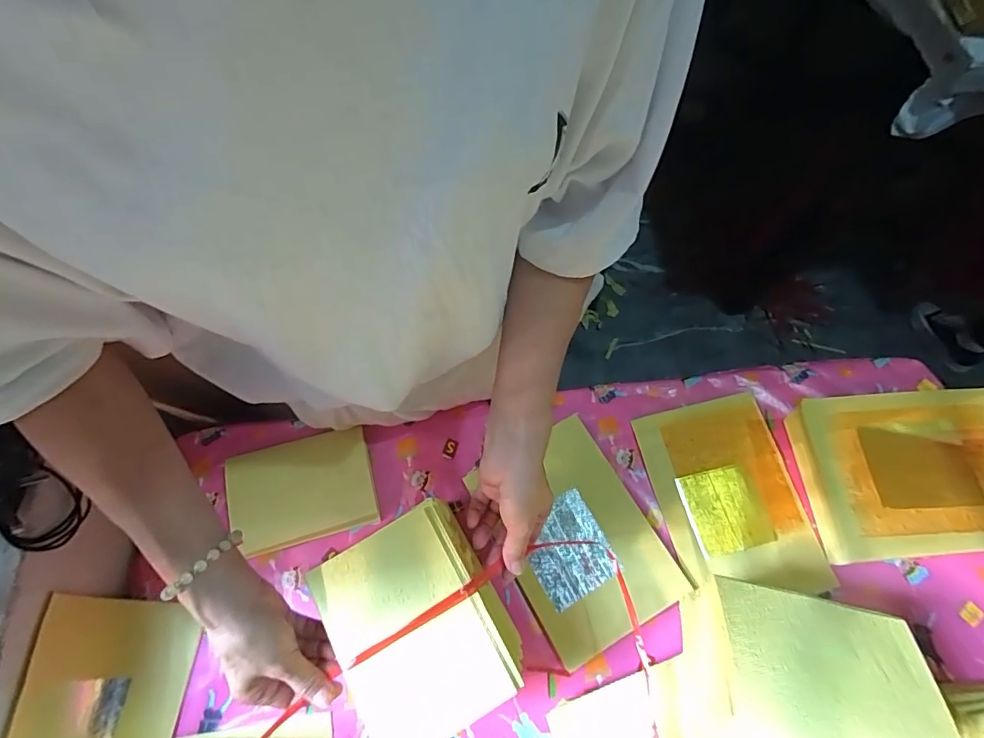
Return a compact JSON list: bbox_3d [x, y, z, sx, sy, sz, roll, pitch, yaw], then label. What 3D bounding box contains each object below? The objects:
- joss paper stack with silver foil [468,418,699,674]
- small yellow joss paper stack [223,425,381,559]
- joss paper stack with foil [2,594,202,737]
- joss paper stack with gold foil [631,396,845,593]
[{"bbox_3d":[0.091,0.182,0.539,0.160,0.019,0.222,-28,70,-9],"label":"joss paper stack with silver foil"},{"bbox_3d":[-0.219,0.136,0.554,0.155,0.011,0.119,-12,65,-13],"label":"small yellow joss paper stack"},{"bbox_3d":[-0.366,0.333,0.453,0.066,0.149,0.221,-5,68,0],"label":"joss paper stack with foil"},{"bbox_3d":[0.272,0.146,0.555,0.156,0.005,0.218,-12,68,-3],"label":"joss paper stack with gold foil"}]

